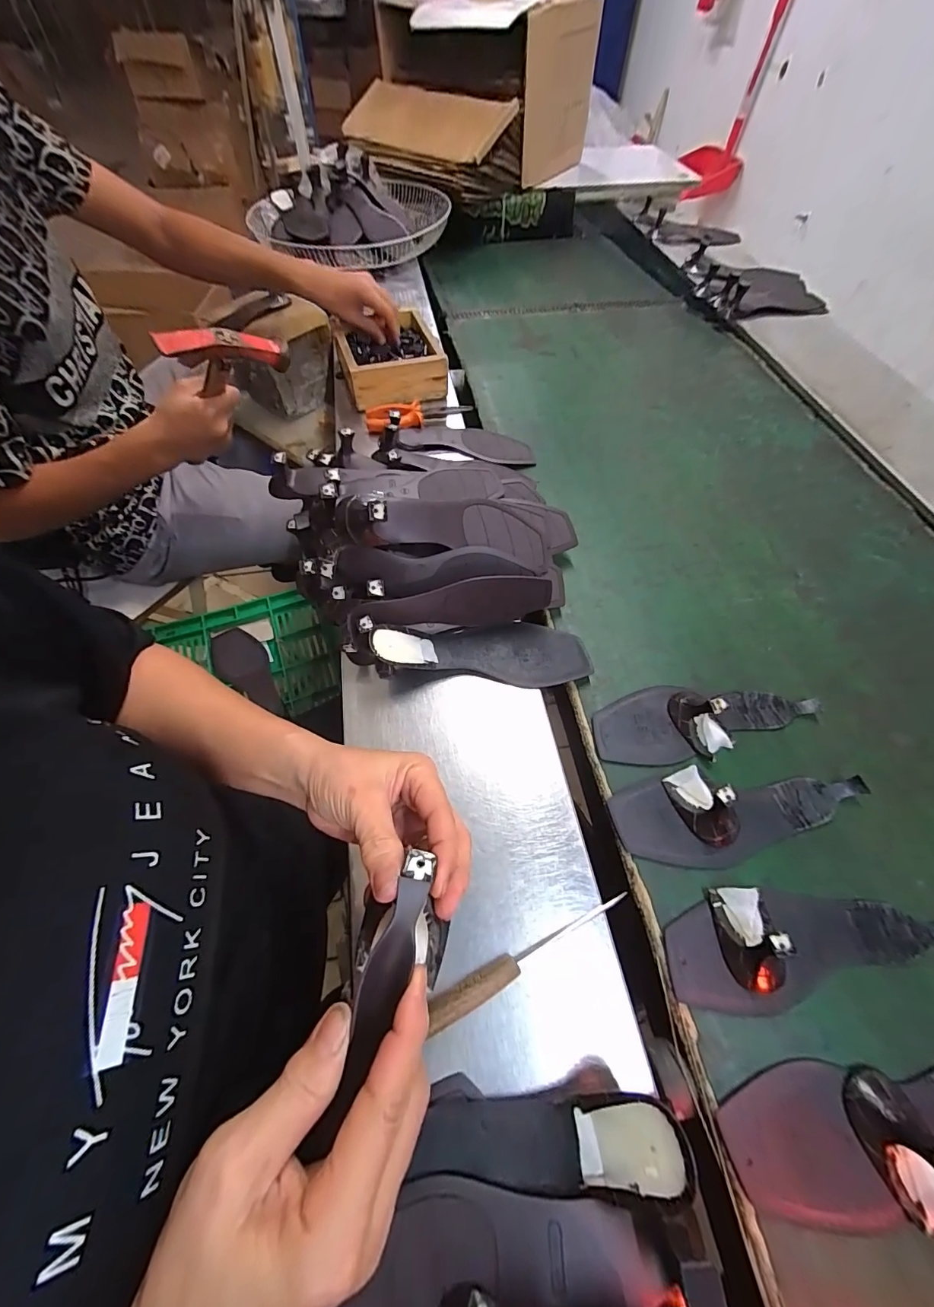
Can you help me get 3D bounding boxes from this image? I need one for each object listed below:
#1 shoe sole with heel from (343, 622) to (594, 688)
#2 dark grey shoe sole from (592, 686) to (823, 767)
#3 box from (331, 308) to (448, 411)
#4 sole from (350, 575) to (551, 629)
[{"bbox_3d":[0.005,-0.006,0.443,0.244,0.070,0.073,0,59,-1],"label":"shoe sole with heel"},{"bbox_3d":[0.242,0.060,0.420,0.226,0.042,0.078,-4,59,-3],"label":"dark grey shoe sole"},{"bbox_3d":[-0.123,-0.473,0.693,0.153,0.055,0.161,-16,61,-10],"label":"box"},{"bbox_3d":[-0.011,-0.049,0.440,0.201,0.075,0.017,-12,60,-8],"label":"sole"}]

